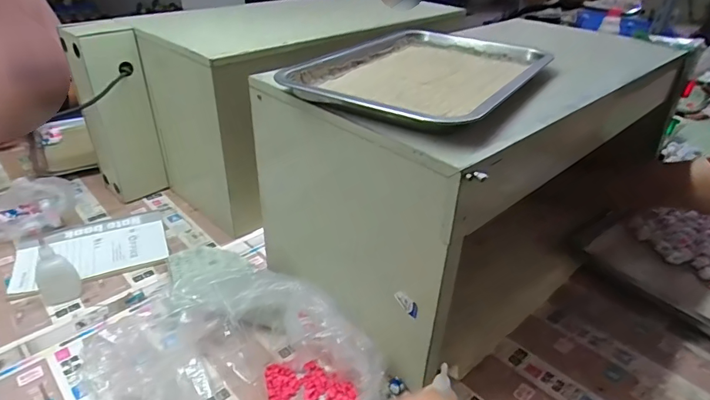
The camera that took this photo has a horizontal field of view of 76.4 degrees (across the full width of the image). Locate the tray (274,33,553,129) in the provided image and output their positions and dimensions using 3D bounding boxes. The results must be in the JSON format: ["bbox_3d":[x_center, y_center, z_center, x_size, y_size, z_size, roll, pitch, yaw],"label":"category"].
[{"bbox_3d":[0.073,-0.145,0.513,0.219,0.025,0.309,17,34,24],"label":"tray"}]

